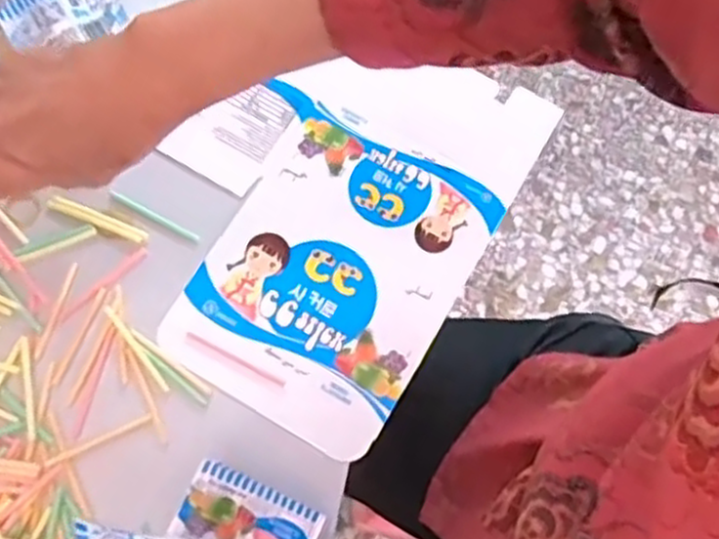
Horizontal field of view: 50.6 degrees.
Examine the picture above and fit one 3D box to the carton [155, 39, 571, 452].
[{"bbox_3d":[-0.001,-0.029,0.453,0.145,0.007,0.246,30,73,7],"label":"carton"}]

